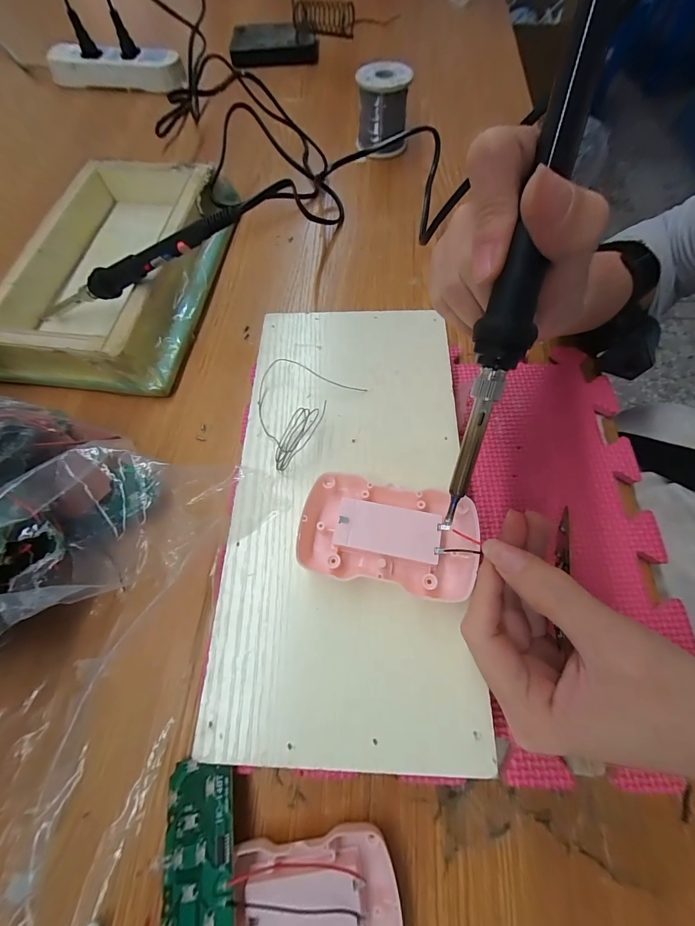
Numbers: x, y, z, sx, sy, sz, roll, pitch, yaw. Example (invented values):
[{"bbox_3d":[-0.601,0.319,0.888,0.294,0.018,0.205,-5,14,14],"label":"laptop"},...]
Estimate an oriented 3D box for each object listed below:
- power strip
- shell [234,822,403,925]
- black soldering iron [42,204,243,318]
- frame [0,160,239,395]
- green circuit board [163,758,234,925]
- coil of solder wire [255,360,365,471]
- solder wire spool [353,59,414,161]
[{"bbox_3d":[-0.333,-0.574,0.495,0.195,0.035,0.049,5,67,3],"label":"power strip"},{"bbox_3d":[-0.018,0.211,0.161,0.084,0.022,0.053,-7,67,-2],"label":"shell"},{"bbox_3d":[-0.174,-0.158,0.277,0.204,0.016,0.016,-13,66,18],"label":"black soldering iron"},{"bbox_3d":[-0.210,-0.189,0.325,0.174,0.041,0.262,8,67,5],"label":"frame"},{"bbox_3d":[-0.073,0.192,0.167,0.036,0.004,0.072,-20,54,6],"label":"green circuit board"},{"bbox_3d":[-0.037,-0.042,0.219,0.060,0.012,0.074,40,73,16],"label":"coil of solder wire"},{"bbox_3d":[0.041,-0.412,0.398,0.056,0.060,0.056,-8,67,-2],"label":"solder wire spool"}]

